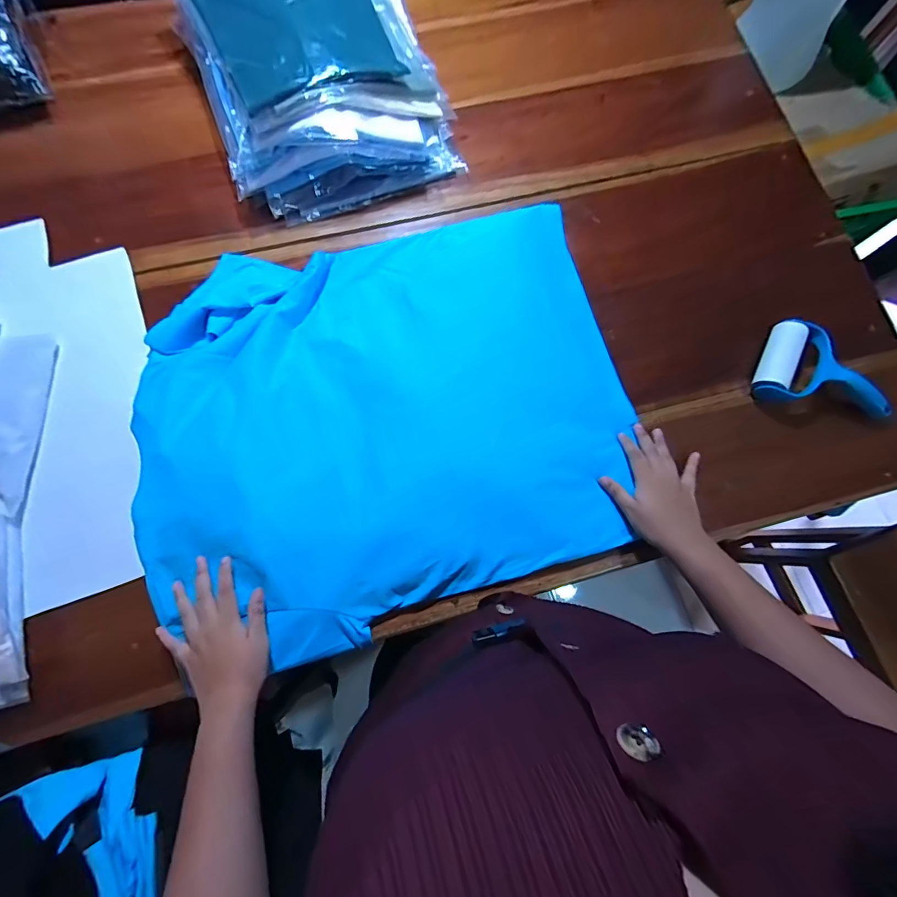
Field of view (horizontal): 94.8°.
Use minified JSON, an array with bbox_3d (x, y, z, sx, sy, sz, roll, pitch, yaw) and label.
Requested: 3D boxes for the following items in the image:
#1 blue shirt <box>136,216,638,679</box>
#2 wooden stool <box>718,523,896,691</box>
[{"bbox_3d":[-0.079,-0.048,0.549,0.630,0.054,0.506,-15,79,-4],"label":"blue shirt"},{"bbox_3d":[0.918,0.354,1.017,0.215,0.444,0.279,-22,79,-7],"label":"wooden stool"}]

